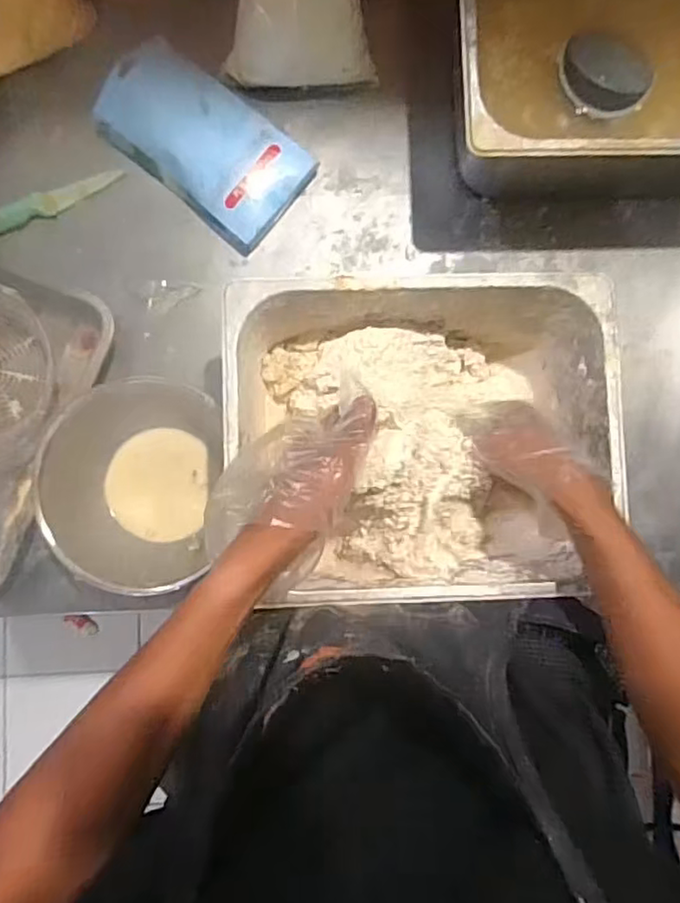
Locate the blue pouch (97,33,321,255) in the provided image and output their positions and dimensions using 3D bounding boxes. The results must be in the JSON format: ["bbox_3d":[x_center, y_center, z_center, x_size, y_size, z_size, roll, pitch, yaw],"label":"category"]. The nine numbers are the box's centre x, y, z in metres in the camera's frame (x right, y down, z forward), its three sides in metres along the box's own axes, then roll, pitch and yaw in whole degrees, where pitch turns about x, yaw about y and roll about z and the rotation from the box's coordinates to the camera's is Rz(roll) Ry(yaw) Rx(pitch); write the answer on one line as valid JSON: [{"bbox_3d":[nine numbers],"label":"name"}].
[{"bbox_3d":[-0.137,-0.313,0.630,0.203,0.050,0.116,40,85,0],"label":"blue pouch"}]

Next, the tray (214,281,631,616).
[{"bbox_3d":[0.067,-0.009,0.552,0.315,0.160,0.259,-2,86,-3],"label":"tray"}]

